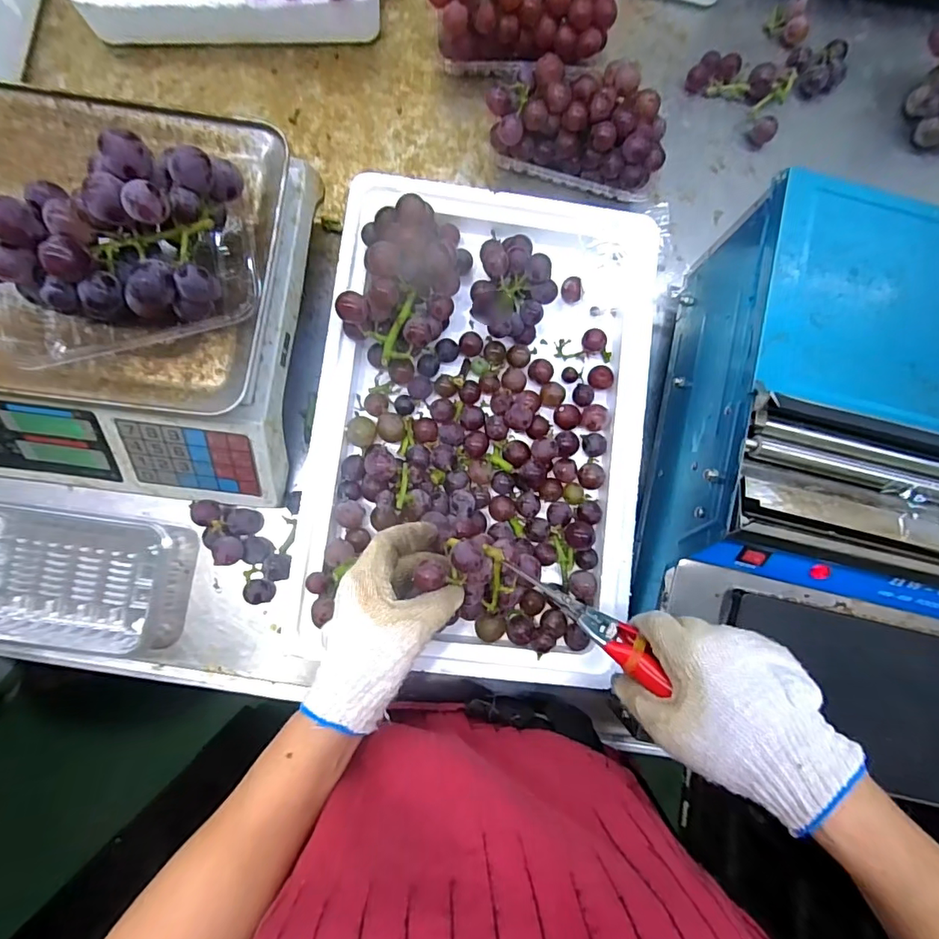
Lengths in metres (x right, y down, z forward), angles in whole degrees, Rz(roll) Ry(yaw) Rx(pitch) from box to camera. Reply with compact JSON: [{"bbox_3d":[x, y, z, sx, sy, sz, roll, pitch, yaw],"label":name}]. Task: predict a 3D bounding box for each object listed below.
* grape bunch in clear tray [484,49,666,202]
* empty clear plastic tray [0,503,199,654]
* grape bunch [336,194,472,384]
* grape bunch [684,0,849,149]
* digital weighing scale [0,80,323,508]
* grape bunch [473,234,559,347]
[{"bbox_3d":[0.110,-0.352,0.500,0.177,0.083,0.108,11,83,-1],"label":"grape bunch in clear tray"},{"bbox_3d":[-0.360,0.099,0.446,0.200,0.037,0.119,7,83,-2],"label":"empty clear plastic tray"},{"bbox_3d":[-0.058,-0.170,0.439,0.093,0.079,0.157,19,83,0],"label":"grape bunch"},{"bbox_3d":[0.338,-0.445,0.549,0.154,0.029,0.114,-40,87,-6],"label":"grape bunch"},{"bbox_3d":[-0.319,-0.139,0.411,0.335,0.099,0.301,8,83,-2],"label":"digital weighing scale"},{"bbox_3d":[0.040,-0.171,0.454,0.079,0.053,0.097,29,83,1],"label":"grape bunch"}]

